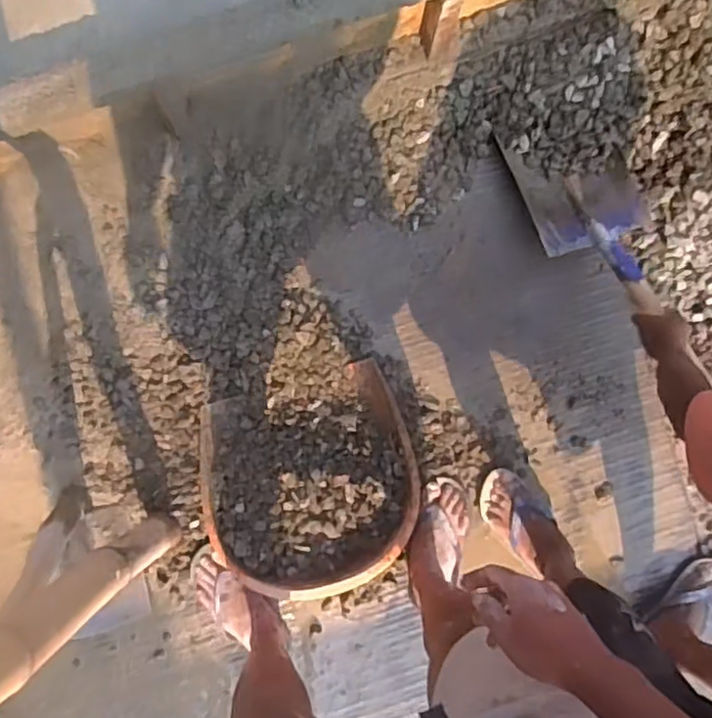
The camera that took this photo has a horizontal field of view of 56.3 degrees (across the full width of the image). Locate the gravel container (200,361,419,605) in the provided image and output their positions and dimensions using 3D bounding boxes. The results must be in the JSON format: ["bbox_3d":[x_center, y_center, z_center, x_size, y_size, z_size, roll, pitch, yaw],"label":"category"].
[{"bbox_3d":[-0.083,0.233,1.253,0.392,0.125,0.375,-15,87,-5],"label":"gravel container"}]

